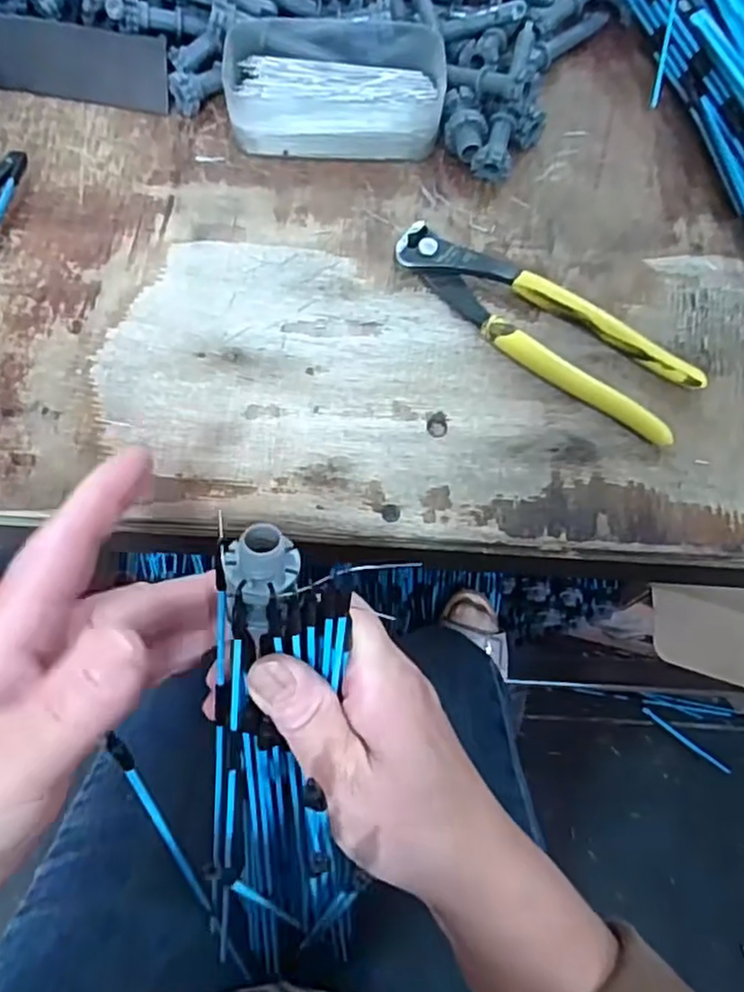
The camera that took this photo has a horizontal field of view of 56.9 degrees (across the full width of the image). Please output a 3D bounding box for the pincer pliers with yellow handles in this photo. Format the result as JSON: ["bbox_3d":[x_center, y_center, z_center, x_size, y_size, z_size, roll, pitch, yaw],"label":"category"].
[{"bbox_3d":[0.085,-0.088,0.350,0.164,0.017,0.049,37,72,12],"label":"pincer pliers with yellow handles"}]

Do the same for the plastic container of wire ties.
[{"bbox_3d":[-0.019,-0.229,0.387,0.120,0.032,0.078,-5,69,-4],"label":"plastic container of wire ties"}]

